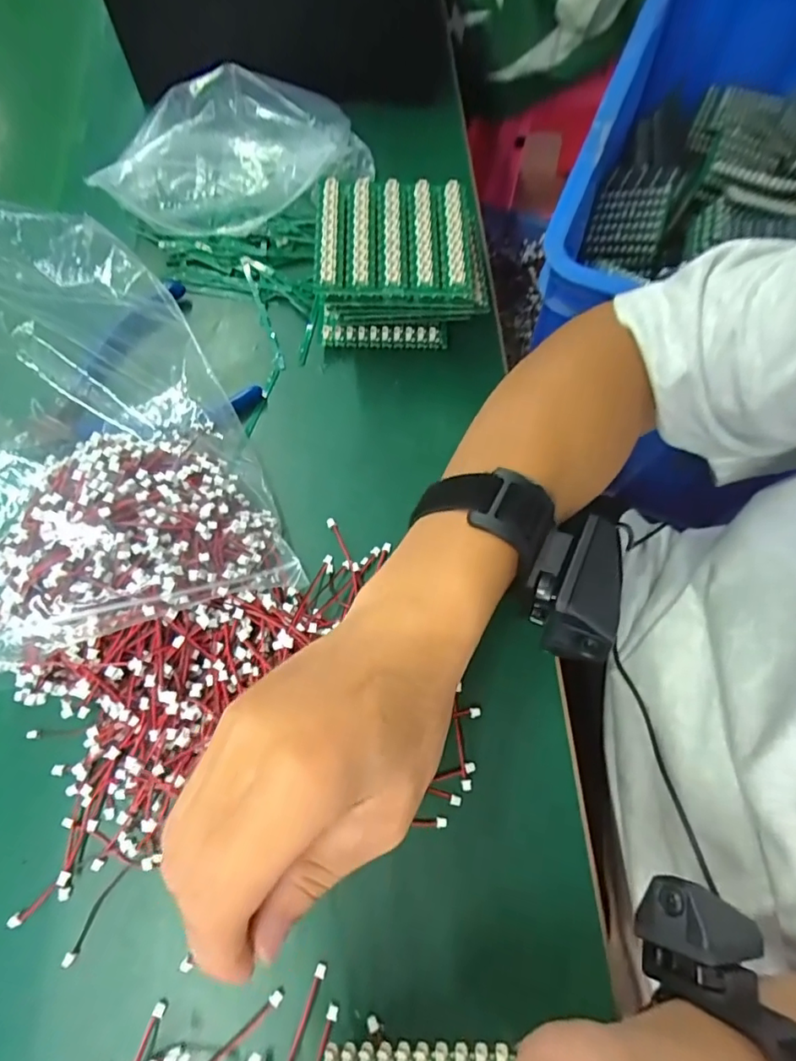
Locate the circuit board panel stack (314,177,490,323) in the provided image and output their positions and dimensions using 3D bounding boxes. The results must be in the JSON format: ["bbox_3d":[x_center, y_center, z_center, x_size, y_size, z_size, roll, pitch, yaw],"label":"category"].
[{"bbox_3d":[0.004,-0.164,0.332,0.101,0.056,0.088,-1,70,0],"label":"circuit board panel stack"}]

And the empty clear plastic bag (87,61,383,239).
[{"bbox_3d":[-0.105,-0.253,0.359,0.175,0.059,0.064,-17,71,-5],"label":"empty clear plastic bag"}]

